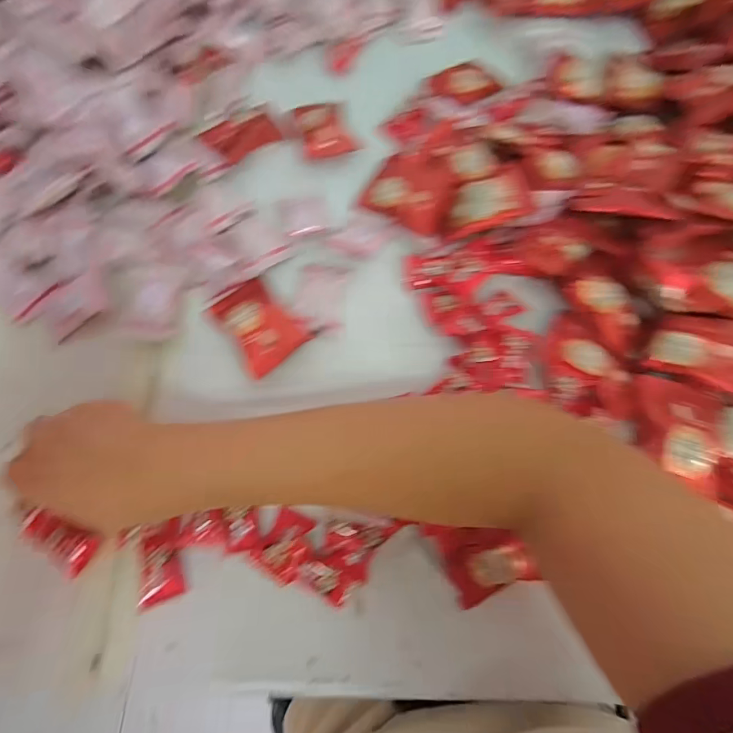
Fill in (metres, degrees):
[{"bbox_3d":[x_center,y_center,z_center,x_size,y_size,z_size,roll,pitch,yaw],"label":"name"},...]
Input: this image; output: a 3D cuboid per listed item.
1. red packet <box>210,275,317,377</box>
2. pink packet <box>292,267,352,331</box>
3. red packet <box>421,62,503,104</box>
[{"bbox_3d":[-0.085,-0.034,0.318,0.052,0.016,0.075,-42,77,-12],"label":"red packet"},{"bbox_3d":[-0.035,-0.053,0.324,0.037,0.004,0.052,9,83,-14],"label":"pink packet"},{"bbox_3d":[0.094,-0.270,0.391,0.068,0.008,0.039,-20,73,-6],"label":"red packet"}]

